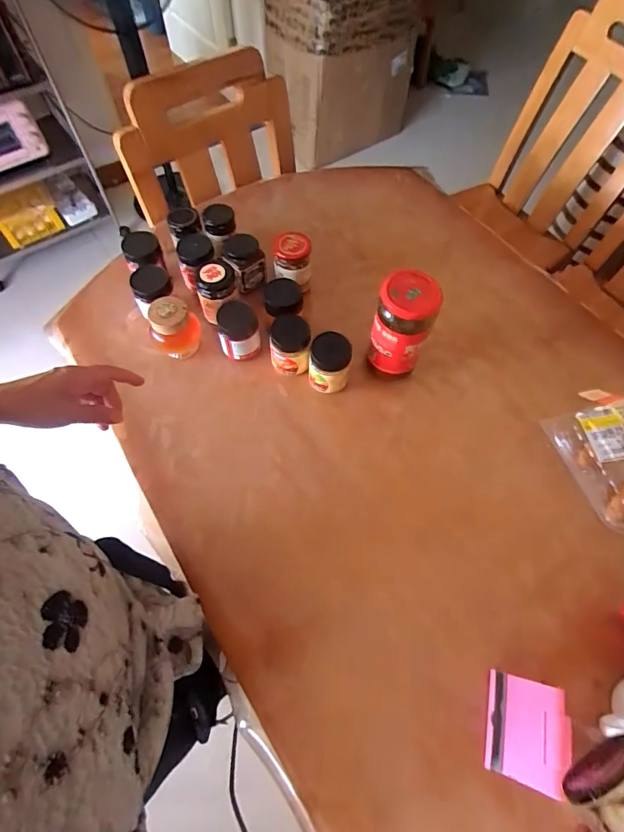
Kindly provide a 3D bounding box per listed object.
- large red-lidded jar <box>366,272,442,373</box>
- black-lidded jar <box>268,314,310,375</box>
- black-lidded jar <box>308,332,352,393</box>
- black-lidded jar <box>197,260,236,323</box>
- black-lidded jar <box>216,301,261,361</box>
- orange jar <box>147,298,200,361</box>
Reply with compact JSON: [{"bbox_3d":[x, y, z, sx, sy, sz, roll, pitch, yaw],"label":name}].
[{"bbox_3d":[0.137,-0.137,0.635,0.080,0.147,0.079,0,63,-1],"label":"large red-lidded jar"},{"bbox_3d":[-0.035,-0.115,0.698,0.062,0.087,0.065,0,63,-1],"label":"black-lidded jar"},{"bbox_3d":[0.028,-0.084,0.675,0.063,0.089,0.058,0,63,-1],"label":"black-lidded jar"},{"bbox_3d":[-0.160,-0.214,0.713,0.063,0.082,0.058,-12,64,-7],"label":"black-lidded jar"},{"bbox_3d":[-0.122,-0.139,0.711,0.064,0.090,0.070,0,63,-1],"label":"black-lidded jar"},{"bbox_3d":[-0.230,-0.142,0.703,0.078,0.102,0.066,20,65,9],"label":"orange jar"}]

